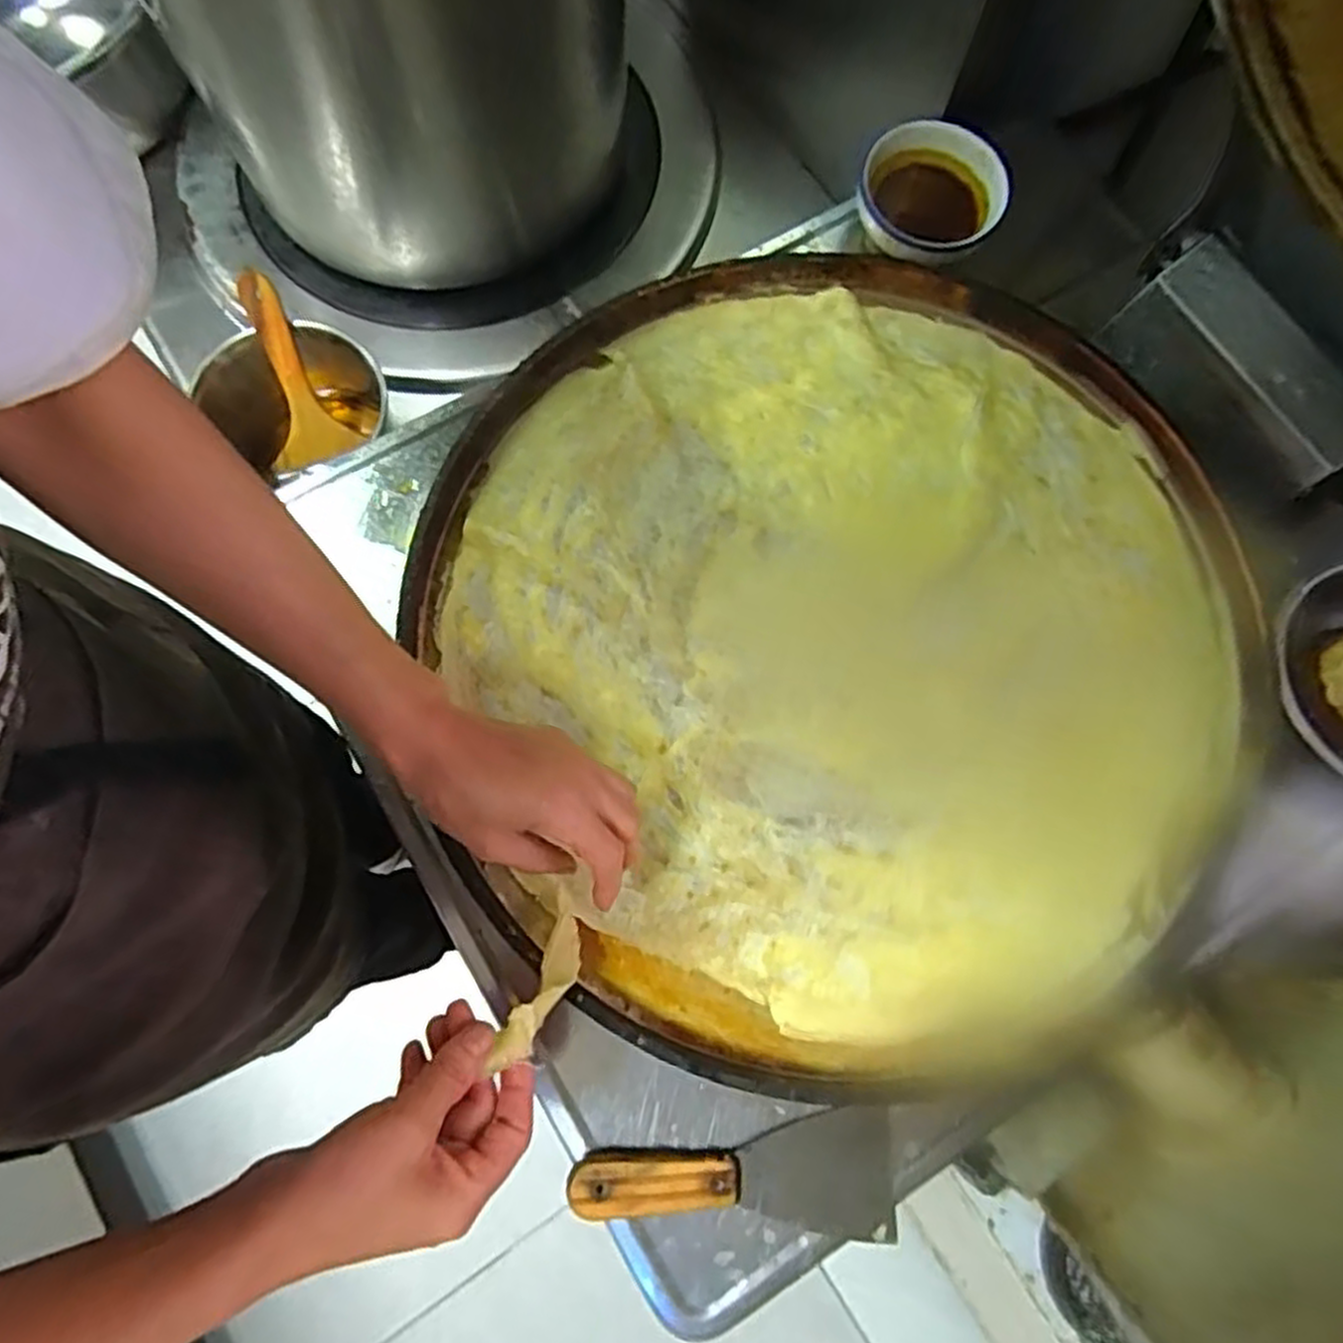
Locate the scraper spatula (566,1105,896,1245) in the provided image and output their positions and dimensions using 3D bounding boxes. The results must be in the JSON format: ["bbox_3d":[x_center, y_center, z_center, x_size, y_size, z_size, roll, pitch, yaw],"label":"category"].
[{"bbox_3d":[0.038,0.280,0.450,0.181,0.020,0.066,7,76,0],"label":"scraper spatula"}]

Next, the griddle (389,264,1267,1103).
[{"bbox_3d":[0.110,-0.023,0.511,0.507,0.050,0.517,0,76,-2],"label":"griddle"}]

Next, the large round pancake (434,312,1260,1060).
[{"bbox_3d":[0.121,-0.023,0.521,0.505,0.027,0.469,1,75,-5],"label":"large round pancake"}]

